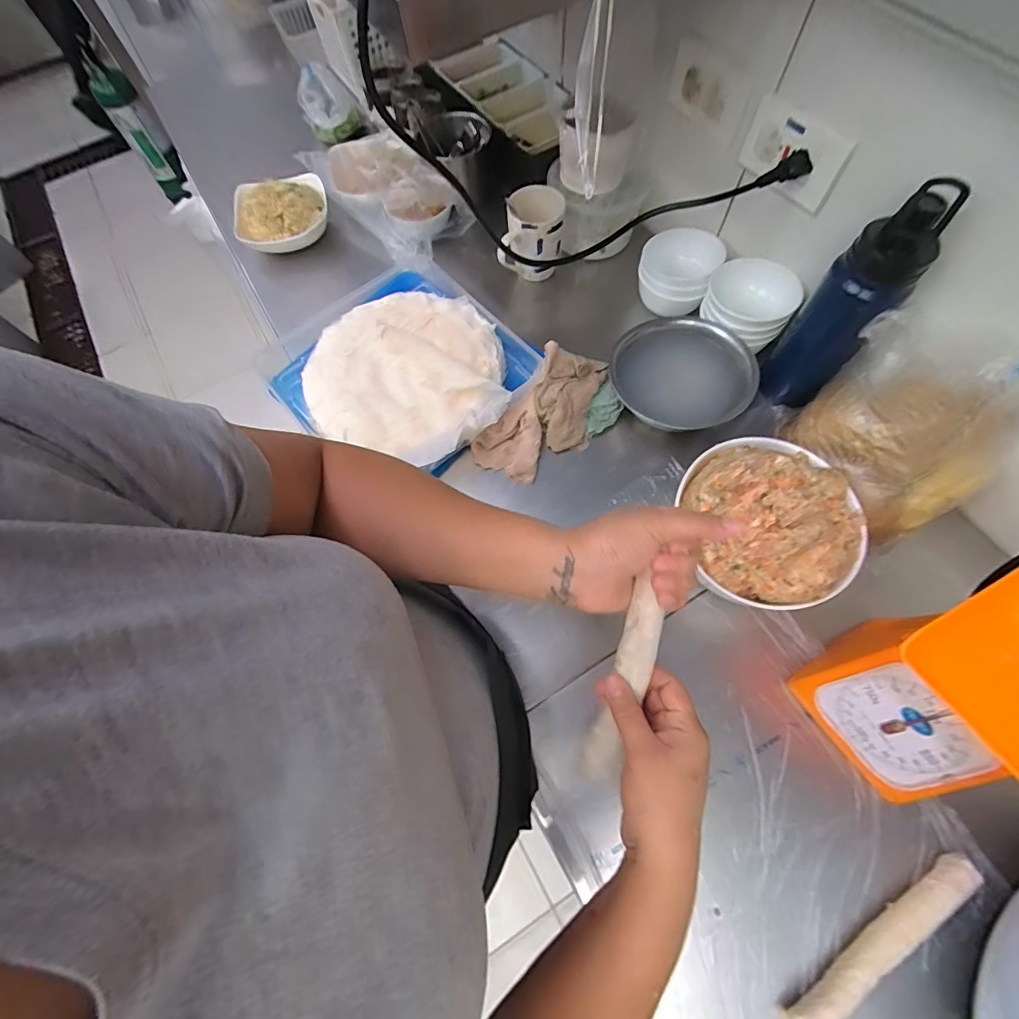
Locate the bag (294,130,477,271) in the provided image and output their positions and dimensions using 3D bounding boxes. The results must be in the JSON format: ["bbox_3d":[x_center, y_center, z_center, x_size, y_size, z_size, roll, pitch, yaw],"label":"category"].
[{"bbox_3d":[-0.196,-0.535,0.748,0.298,0.078,0.165,41,76,17],"label":"bag"}]

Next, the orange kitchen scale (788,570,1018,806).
[{"bbox_3d":[0.392,0.168,0.384,0.158,0.183,0.174,-33,70,-10],"label":"orange kitchen scale"}]

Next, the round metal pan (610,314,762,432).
[{"bbox_3d":[0.214,-0.172,0.563,0.167,0.073,0.154,17,70,10],"label":"round metal pan"}]

